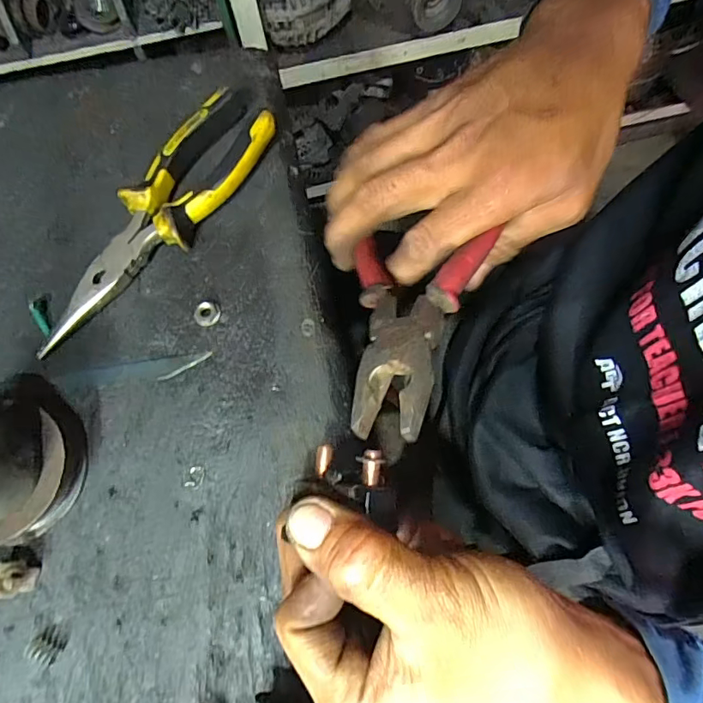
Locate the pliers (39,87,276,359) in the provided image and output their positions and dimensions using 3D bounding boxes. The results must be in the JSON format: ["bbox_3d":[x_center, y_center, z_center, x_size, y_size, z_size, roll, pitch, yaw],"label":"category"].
[{"bbox_3d":[-0.116,-0.084,0.298,0.049,0.027,0.196,34,77,12],"label":"pliers"}]

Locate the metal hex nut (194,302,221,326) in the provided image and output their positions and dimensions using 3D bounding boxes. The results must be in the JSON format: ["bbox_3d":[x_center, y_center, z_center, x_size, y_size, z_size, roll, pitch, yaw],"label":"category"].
[{"bbox_3d":[-0.086,-0.022,0.288,0.015,0.006,0.013,2,73,3],"label":"metal hex nut"}]

